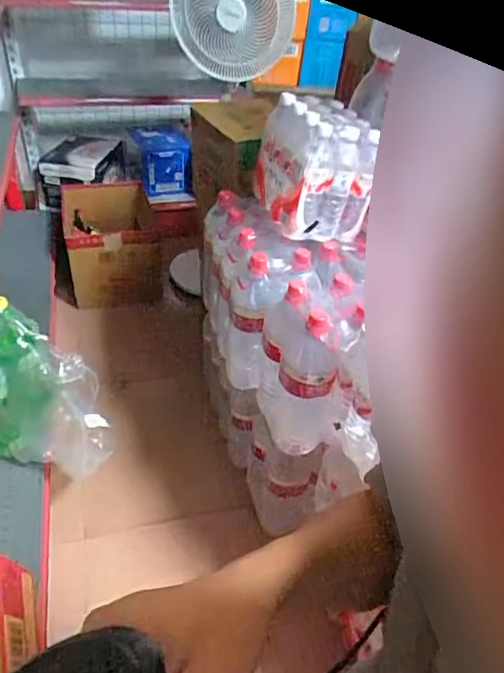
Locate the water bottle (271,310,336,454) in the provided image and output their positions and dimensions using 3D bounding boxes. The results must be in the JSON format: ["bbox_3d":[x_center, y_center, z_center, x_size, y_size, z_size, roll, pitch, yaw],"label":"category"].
[{"bbox_3d":[0.105,0.099,0.961,0.119,0.292,0.101,18,41,13],"label":"water bottle"}]

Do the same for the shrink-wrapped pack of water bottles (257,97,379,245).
[{"bbox_3d":[0.136,-0.363,1.095,0.196,0.213,0.236,-6,42,-15],"label":"shrink-wrapped pack of water bottles"}]

